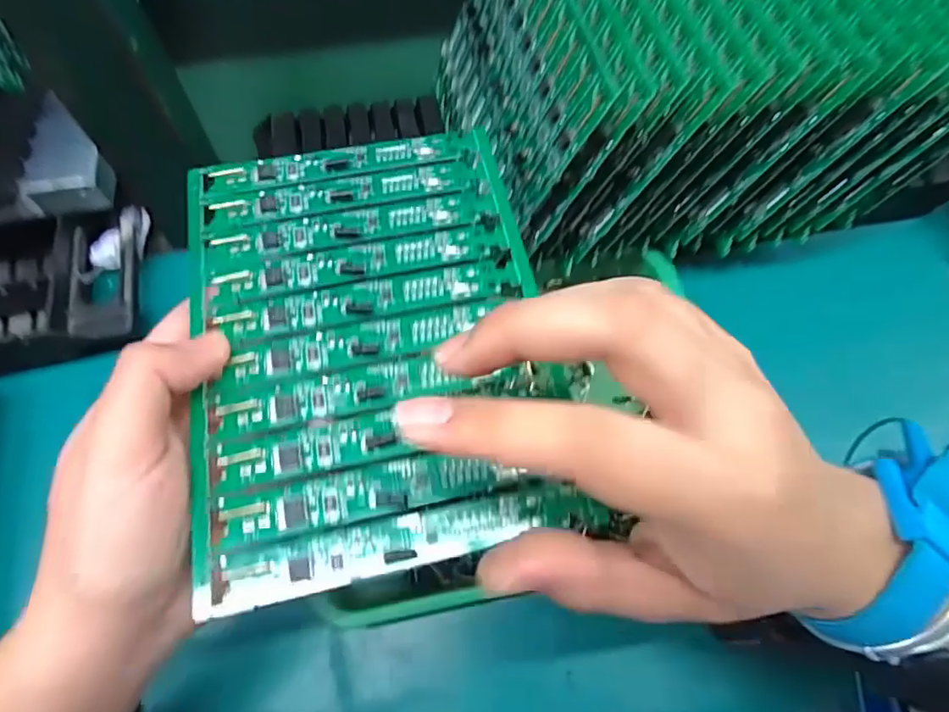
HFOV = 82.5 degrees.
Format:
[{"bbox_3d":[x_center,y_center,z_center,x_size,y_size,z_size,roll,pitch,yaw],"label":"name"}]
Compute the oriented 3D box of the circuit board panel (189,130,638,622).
[{"bbox_3d":[-0.035,-0.010,0.188,0.119,0.005,0.162,-12,65,-6],"label":"circuit board panel"}]

